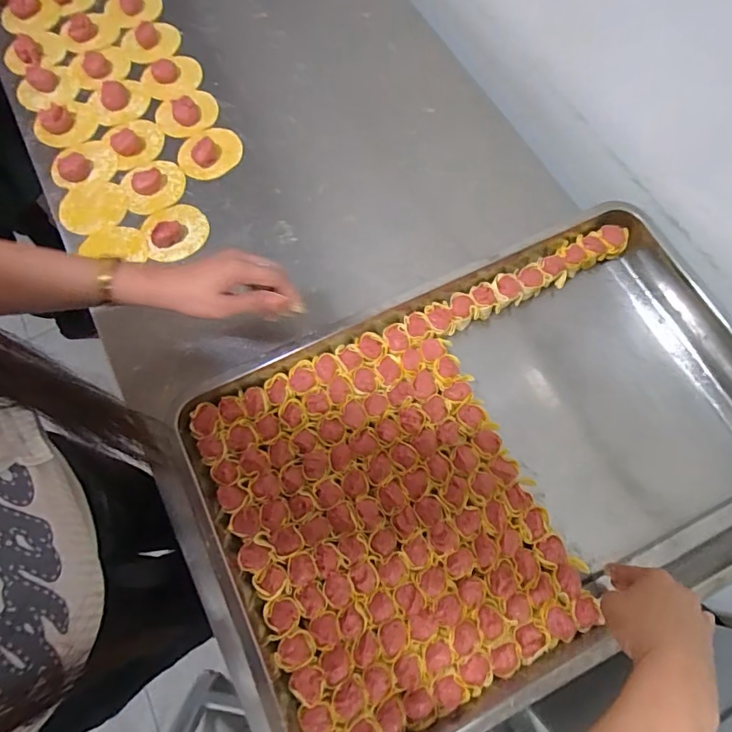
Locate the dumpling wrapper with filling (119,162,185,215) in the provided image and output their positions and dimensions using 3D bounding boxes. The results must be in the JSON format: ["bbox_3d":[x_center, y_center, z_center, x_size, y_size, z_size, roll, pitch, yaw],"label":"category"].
[{"bbox_3d":[-0.280,-0.241,0.635,0.081,0.015,0.071,-36,74,-13],"label":"dumpling wrapper with filling"}]

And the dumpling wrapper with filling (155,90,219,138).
[{"bbox_3d":[-0.250,-0.357,0.675,0.084,0.025,0.080,0,69,-1],"label":"dumpling wrapper with filling"}]

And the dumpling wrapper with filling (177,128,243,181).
[{"bbox_3d":[-0.210,-0.288,0.656,0.082,0.013,0.074,-6,70,-3],"label":"dumpling wrapper with filling"}]

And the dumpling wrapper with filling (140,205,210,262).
[{"bbox_3d":[-0.242,-0.176,0.612,0.080,0.034,0.074,-18,71,-8],"label":"dumpling wrapper with filling"}]

